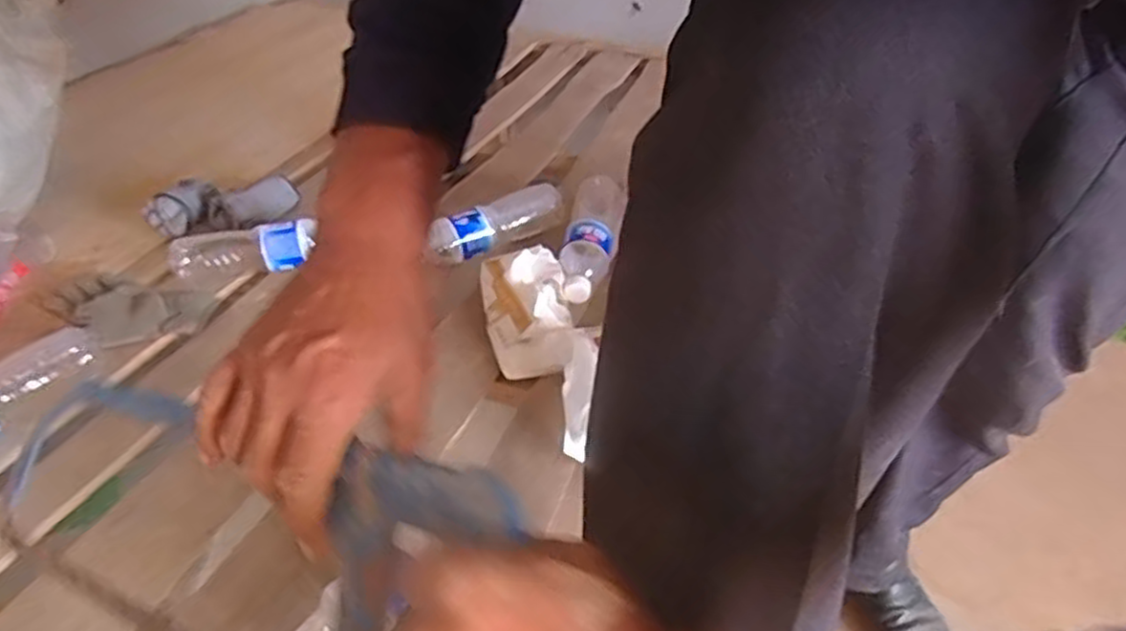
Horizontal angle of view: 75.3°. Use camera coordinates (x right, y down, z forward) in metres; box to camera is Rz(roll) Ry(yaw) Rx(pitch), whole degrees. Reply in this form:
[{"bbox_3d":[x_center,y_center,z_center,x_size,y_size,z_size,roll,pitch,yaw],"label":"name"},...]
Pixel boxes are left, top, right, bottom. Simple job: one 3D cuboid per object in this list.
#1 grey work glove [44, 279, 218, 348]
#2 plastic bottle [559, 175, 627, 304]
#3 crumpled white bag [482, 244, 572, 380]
[{"bbox_3d":[-0.562,-0.002,0.931,0.214,0.023,0.120,5,40,9],"label":"grey work glove"},{"bbox_3d":[0.036,-0.098,0.963,0.071,0.054,0.245,5,40,8],"label":"plastic bottle"},{"bbox_3d":[-0.043,-0.011,0.848,0.095,0.071,0.170,-5,40,-4],"label":"crumpled white bag"}]

